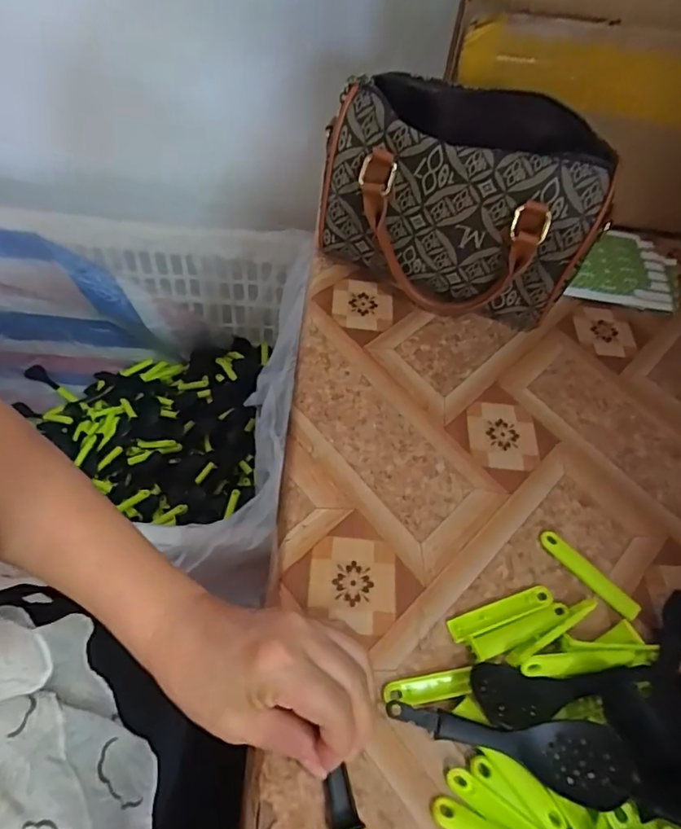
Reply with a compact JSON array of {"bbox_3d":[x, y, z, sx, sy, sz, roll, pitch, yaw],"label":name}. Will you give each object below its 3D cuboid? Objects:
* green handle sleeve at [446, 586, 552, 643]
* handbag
[{"bbox_3d":[0.107,0.131,0.355,0.076,0.004,0.014,-16,54,-14],"label":"green handle sleeve"},{"bbox_3d":[0.099,-0.179,0.478,0.232,0.171,0.100,22,54,8],"label":"handbag"}]

